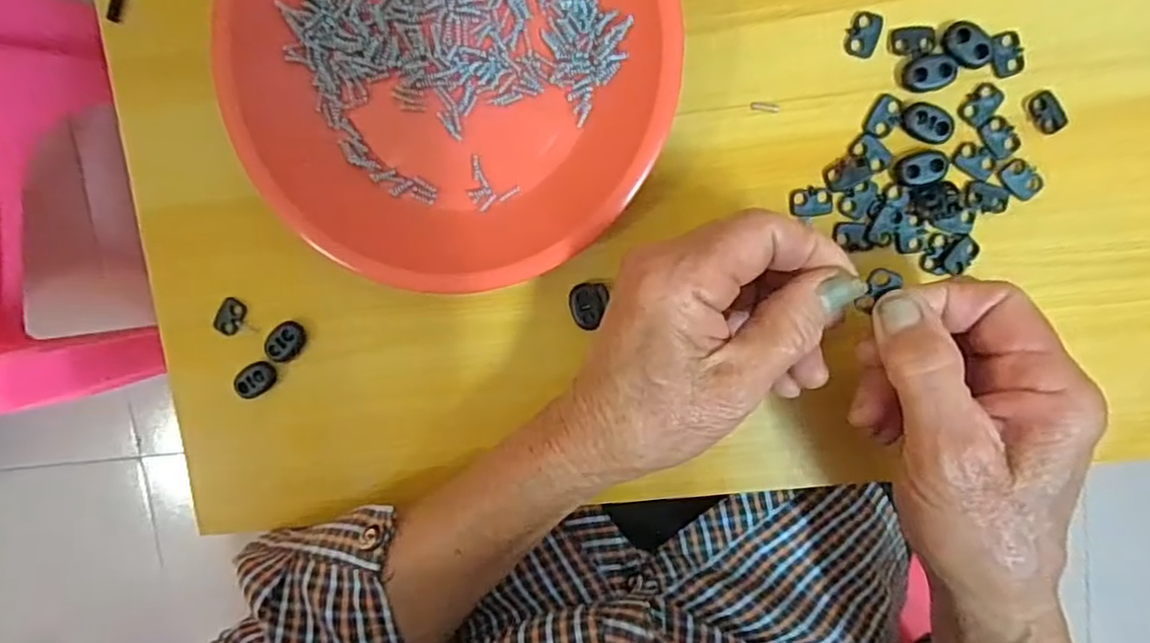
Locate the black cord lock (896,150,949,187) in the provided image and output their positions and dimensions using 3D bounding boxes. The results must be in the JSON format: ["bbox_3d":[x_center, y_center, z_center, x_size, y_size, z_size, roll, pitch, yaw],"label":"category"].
[{"bbox_3d":[0.153,-0.067,0.290,0.021,0.004,0.014,-14,97,6],"label":"black cord lock"}]

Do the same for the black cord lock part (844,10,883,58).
[{"bbox_3d":[0.125,-0.124,0.285,0.013,0.004,0.019,19,99,1],"label":"black cord lock part"}]

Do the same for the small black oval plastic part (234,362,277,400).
[{"bbox_3d":[-0.156,0.028,0.323,0.019,0.008,0.014,-32,95,8],"label":"small black oval plastic part"}]

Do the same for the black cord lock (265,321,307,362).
[{"bbox_3d":[-0.140,0.010,0.320,0.021,0.005,0.015,-42,93,9],"label":"black cord lock"}]

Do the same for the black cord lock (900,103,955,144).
[{"bbox_3d":[0.153,-0.086,0.287,0.022,0.004,0.014,20,99,1],"label":"black cord lock"}]

